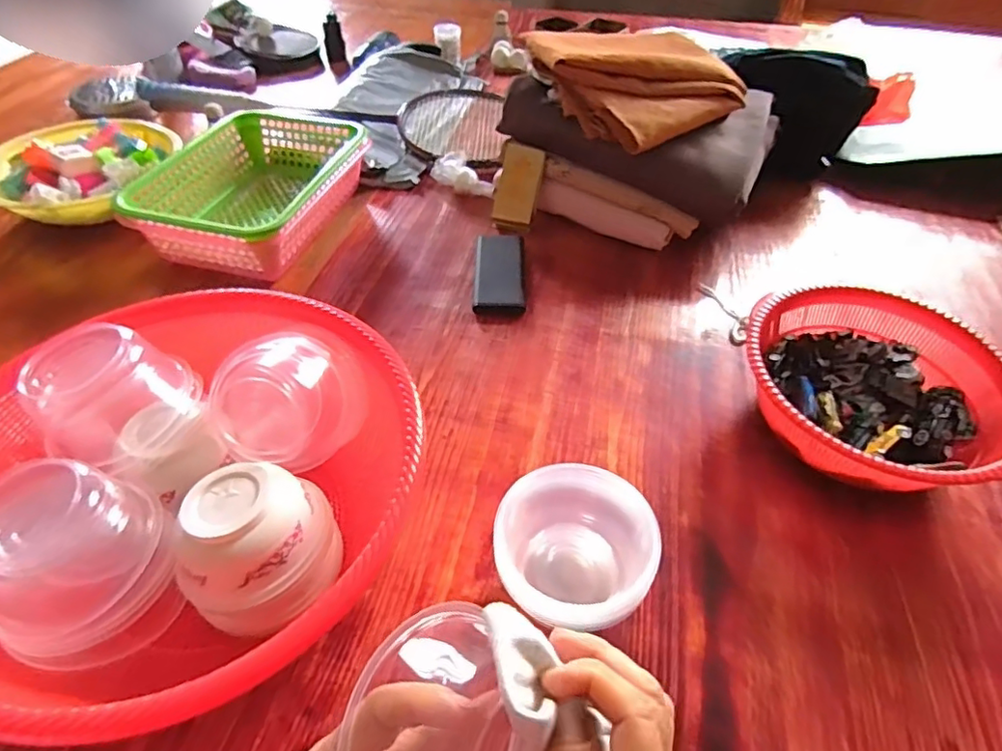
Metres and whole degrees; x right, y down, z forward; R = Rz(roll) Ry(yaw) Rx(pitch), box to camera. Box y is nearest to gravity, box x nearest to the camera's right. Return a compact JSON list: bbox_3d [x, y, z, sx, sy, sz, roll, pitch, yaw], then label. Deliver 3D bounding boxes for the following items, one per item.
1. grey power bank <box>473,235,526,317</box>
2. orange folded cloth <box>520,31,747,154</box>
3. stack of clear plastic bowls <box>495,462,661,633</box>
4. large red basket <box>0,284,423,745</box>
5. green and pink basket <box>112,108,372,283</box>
[{"bbox_3d":[-0.001,-0.131,0.742,0.062,0.017,0.156,2,46,0],"label":"grey power bank"},{"bbox_3d":[0.170,-0.403,0.782,0.241,0.072,0.247,-22,51,-21],"label":"orange folded cloth"},{"bbox_3d":[0.050,0.138,0.440,0.107,0.088,0.112,2,46,0],"label":"stack of clear plastic bowls"},{"bbox_3d":[-0.233,0.094,0.446,0.337,0.131,0.331,0,46,-2],"label":"large red basket"},{"bbox_3d":[-0.319,-0.257,0.798,0.219,0.093,0.336,13,48,11],"label":"green and pink basket"}]

